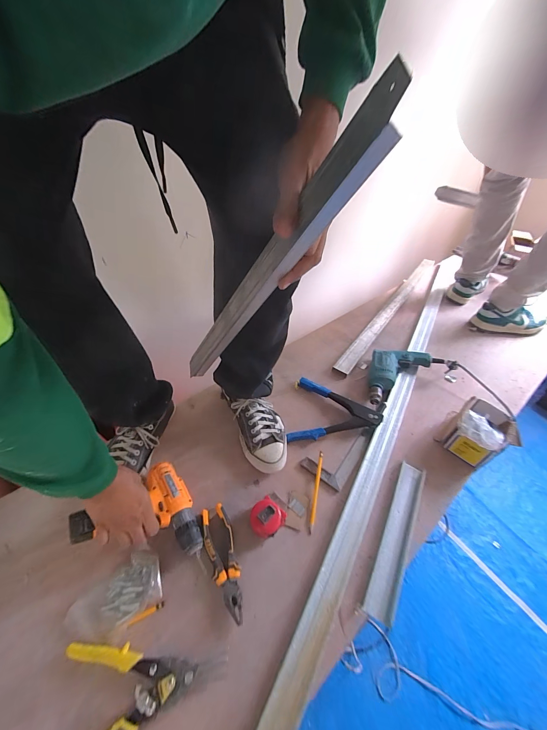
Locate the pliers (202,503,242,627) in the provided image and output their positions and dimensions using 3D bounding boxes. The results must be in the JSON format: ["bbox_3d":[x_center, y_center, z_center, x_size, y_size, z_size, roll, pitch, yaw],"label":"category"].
[{"bbox_3d":[-0.094,0.359,0.543,0.053,0.020,0.190,-14,45,-14],"label":"pliers"}]

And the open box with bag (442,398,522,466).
[{"bbox_3d":[0.513,0.166,0.720,0.167,0.079,0.129,-26,48,-27],"label":"open box with bag"}]

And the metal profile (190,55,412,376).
[{"bbox_3d":[-0.033,-0.106,0.428,0.050,0.540,0.036,46,52,-5],"label":"metal profile"}]

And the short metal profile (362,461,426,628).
[{"bbox_3d":[0.251,0.331,0.589,0.051,0.016,0.310,22,48,21],"label":"short metal profile"}]

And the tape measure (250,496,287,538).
[{"bbox_3d":[-0.014,0.305,0.587,0.063,0.039,0.069,33,51,31],"label":"tape measure"}]

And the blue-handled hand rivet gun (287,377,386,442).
[{"bbox_3d":[0.169,0.122,0.777,0.236,0.043,0.198,7,44,8],"label":"blue-handled hand rivet gun"}]

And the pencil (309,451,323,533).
[{"bbox_3d":[0.094,0.270,0.642,0.009,0.015,0.173,9,44,10],"label":"pencil"}]

